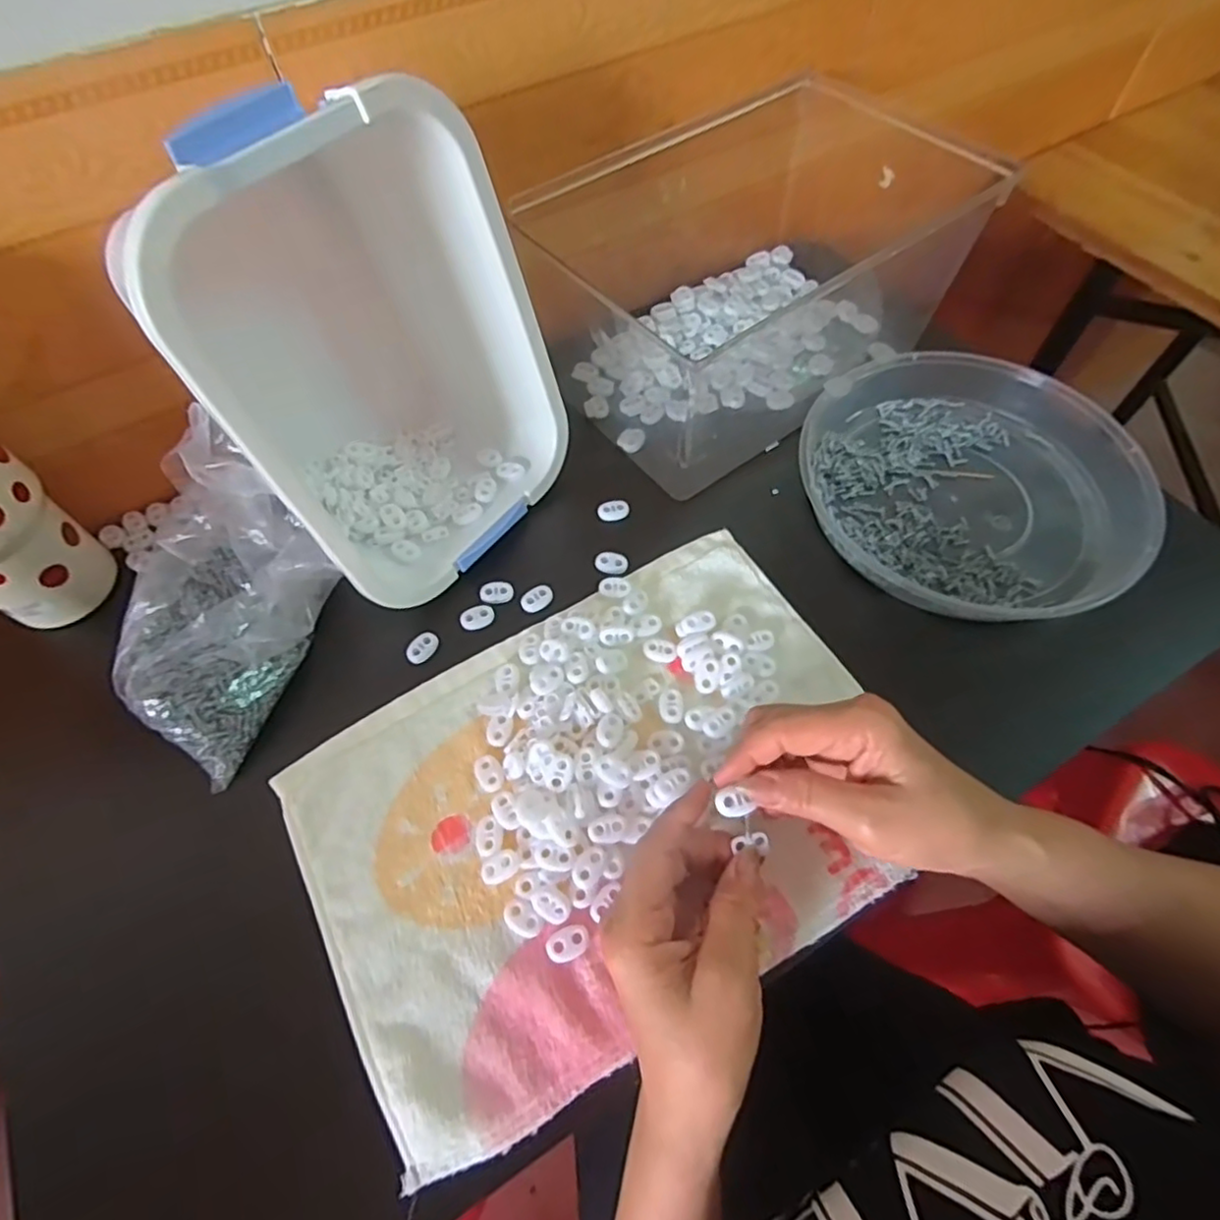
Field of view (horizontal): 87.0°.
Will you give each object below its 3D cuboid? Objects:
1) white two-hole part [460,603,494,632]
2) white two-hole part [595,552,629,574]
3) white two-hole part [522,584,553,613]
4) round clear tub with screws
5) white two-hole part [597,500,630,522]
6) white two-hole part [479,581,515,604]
[{"bbox_3d":[-0.090,0.005,0.436,0.023,0.004,0.016,-22,63,-12],"label":"white two-hole part"},{"bbox_3d":[0.001,-0.034,0.454,0.023,0.004,0.017,6,61,3],"label":"white two-hole part"},{"bbox_3d":[-0.050,-0.008,0.443,0.022,0.005,0.015,-23,63,-12],"label":"white two-hole part"},{"bbox_3d":[0.256,-0.093,0.460,0.228,0.035,0.214,0,61,0],"label":"round clear tub with screws"},{"bbox_3d":[0.003,-0.074,0.478,0.023,0.006,0.015,-20,63,-11],"label":"white two-hole part"},{"bbox_3d":[-0.078,-0.012,0.444,0.023,0.004,0.017,-10,61,-6],"label":"white two-hole part"}]

